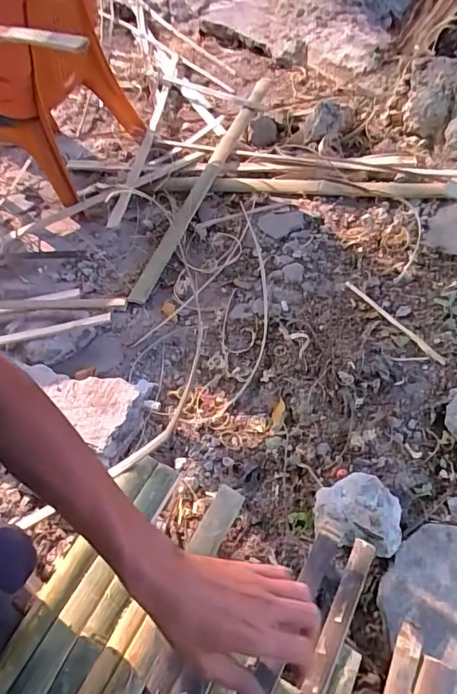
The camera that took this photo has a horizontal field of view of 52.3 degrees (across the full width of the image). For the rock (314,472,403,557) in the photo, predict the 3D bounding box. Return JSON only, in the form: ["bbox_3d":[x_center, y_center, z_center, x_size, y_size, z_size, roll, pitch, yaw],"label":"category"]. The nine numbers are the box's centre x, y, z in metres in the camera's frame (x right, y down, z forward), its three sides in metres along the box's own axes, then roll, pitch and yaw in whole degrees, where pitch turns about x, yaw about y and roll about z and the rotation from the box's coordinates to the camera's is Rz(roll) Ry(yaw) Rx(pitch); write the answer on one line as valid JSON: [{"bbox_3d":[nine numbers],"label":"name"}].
[{"bbox_3d":[0.162,0.209,0.583,0.107,0.049,0.089,14,57,16],"label":"rock"}]

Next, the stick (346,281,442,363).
[{"bbox_3d":[0.260,-0.046,0.751,0.013,0.007,0.228,-22,45,-13],"label":"stick"}]

